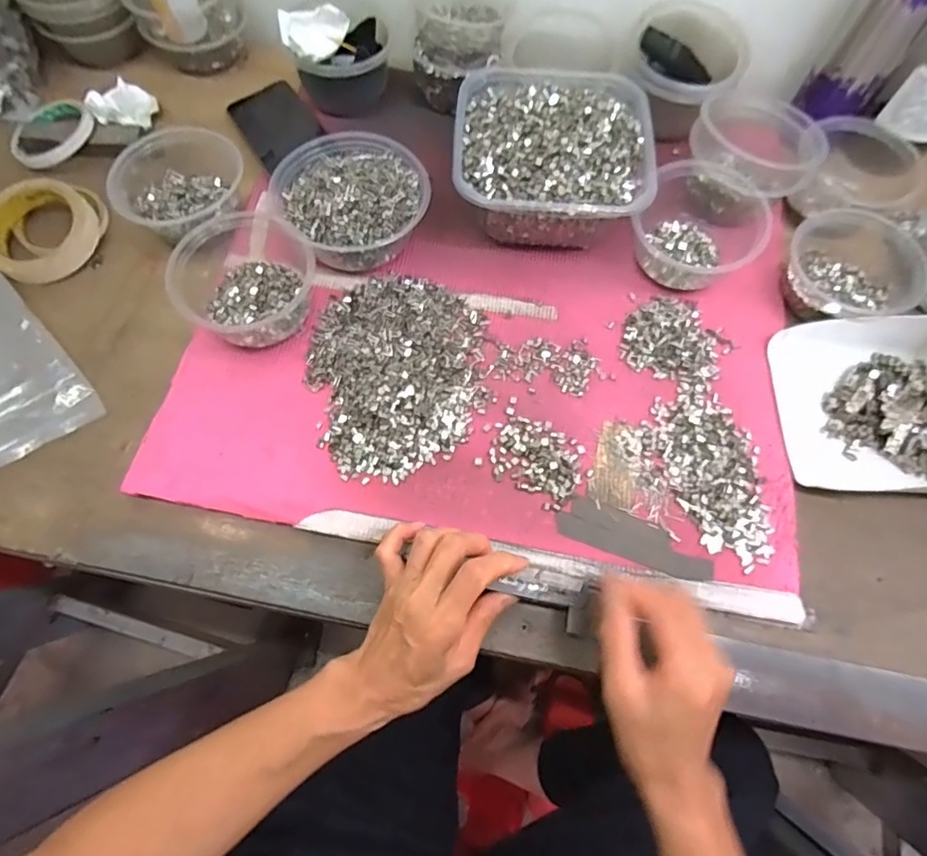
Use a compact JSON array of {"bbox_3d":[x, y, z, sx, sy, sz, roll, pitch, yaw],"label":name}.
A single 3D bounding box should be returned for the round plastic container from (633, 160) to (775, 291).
[{"bbox_3d":[0.219,-0.190,0.504,0.105,0.064,0.110,0,70,-1],"label":"round plastic container"}]

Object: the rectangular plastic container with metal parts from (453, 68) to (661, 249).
[{"bbox_3d":[0.082,-0.259,0.522,0.175,0.078,0.178,5,68,1],"label":"rectangular plastic container with metal parts"}]

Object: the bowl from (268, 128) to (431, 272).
[{"bbox_3d":[-0.102,-0.209,0.505,0.125,0.056,0.134,0,70,-1],"label":"bowl"}]

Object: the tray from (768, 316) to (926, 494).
[{"bbox_3d":[0.362,-0.028,0.436,0.177,0.077,0.154,4,68,0],"label":"tray"}]

